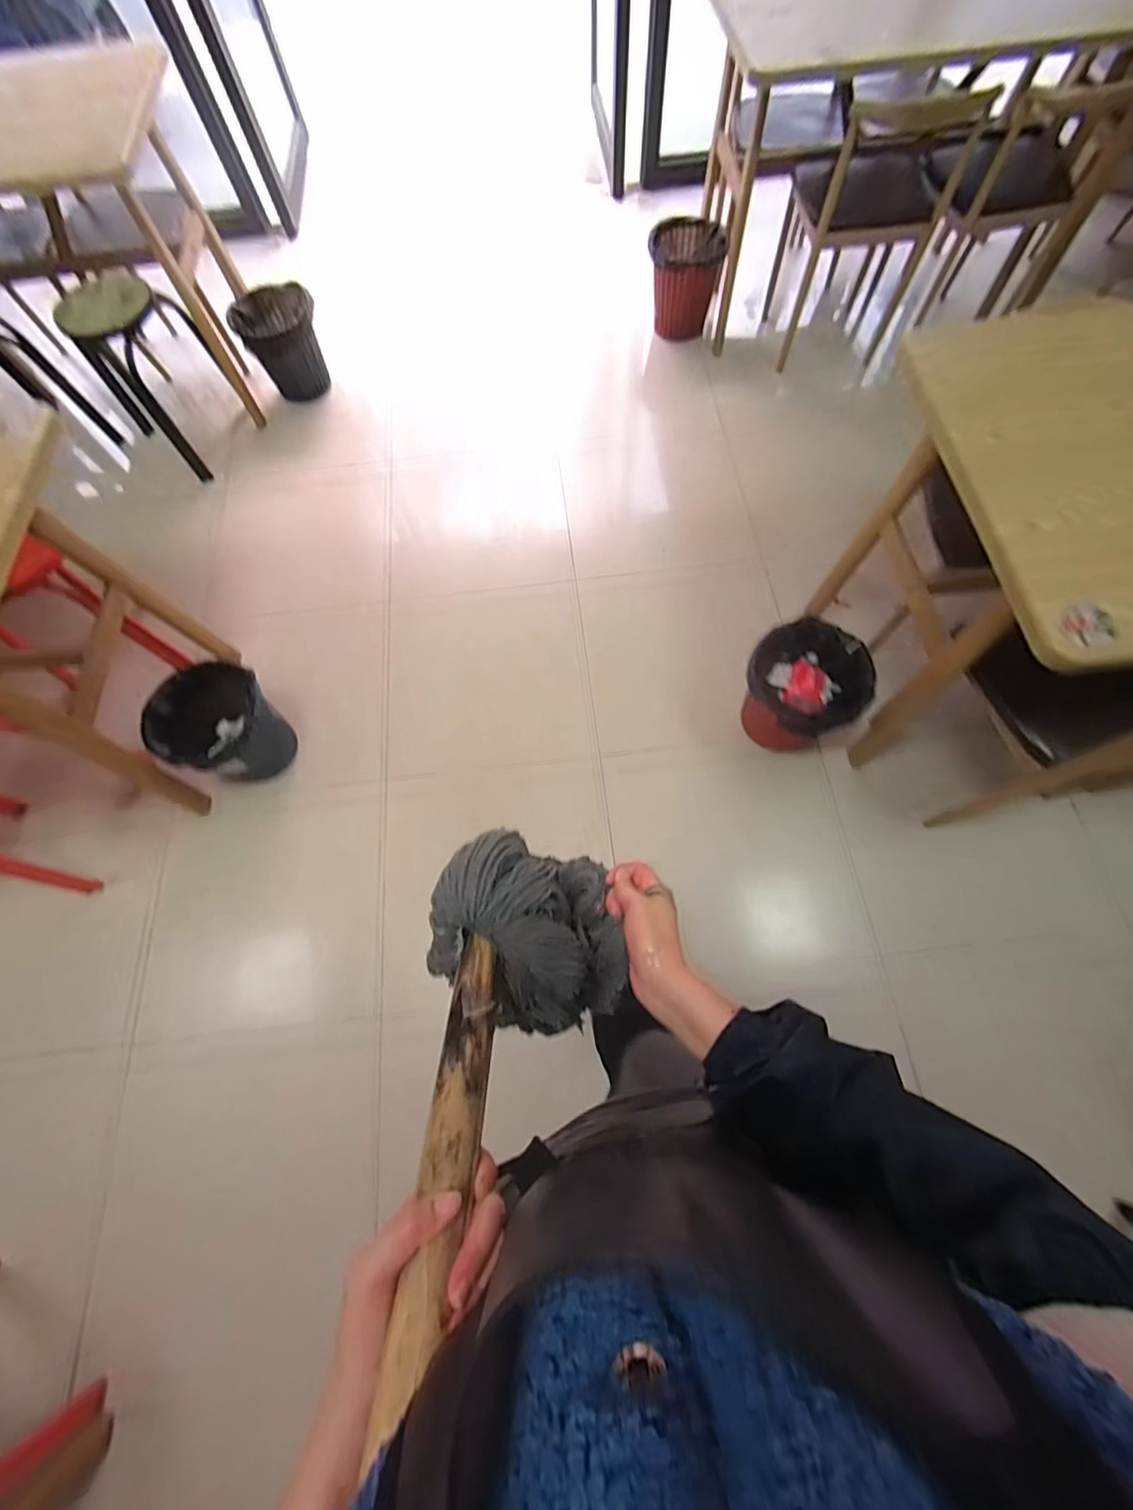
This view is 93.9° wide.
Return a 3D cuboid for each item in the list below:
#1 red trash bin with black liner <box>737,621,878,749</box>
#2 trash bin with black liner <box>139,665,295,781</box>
[{"bbox_3d":[0.561,-0.163,1.296,0.245,0.251,0.265,-1,69,3],"label":"red trash bin with black liner"},{"bbox_3d":[-0.873,-0.074,1.397,0.261,0.281,0.269,18,71,10],"label":"trash bin with black liner"}]

